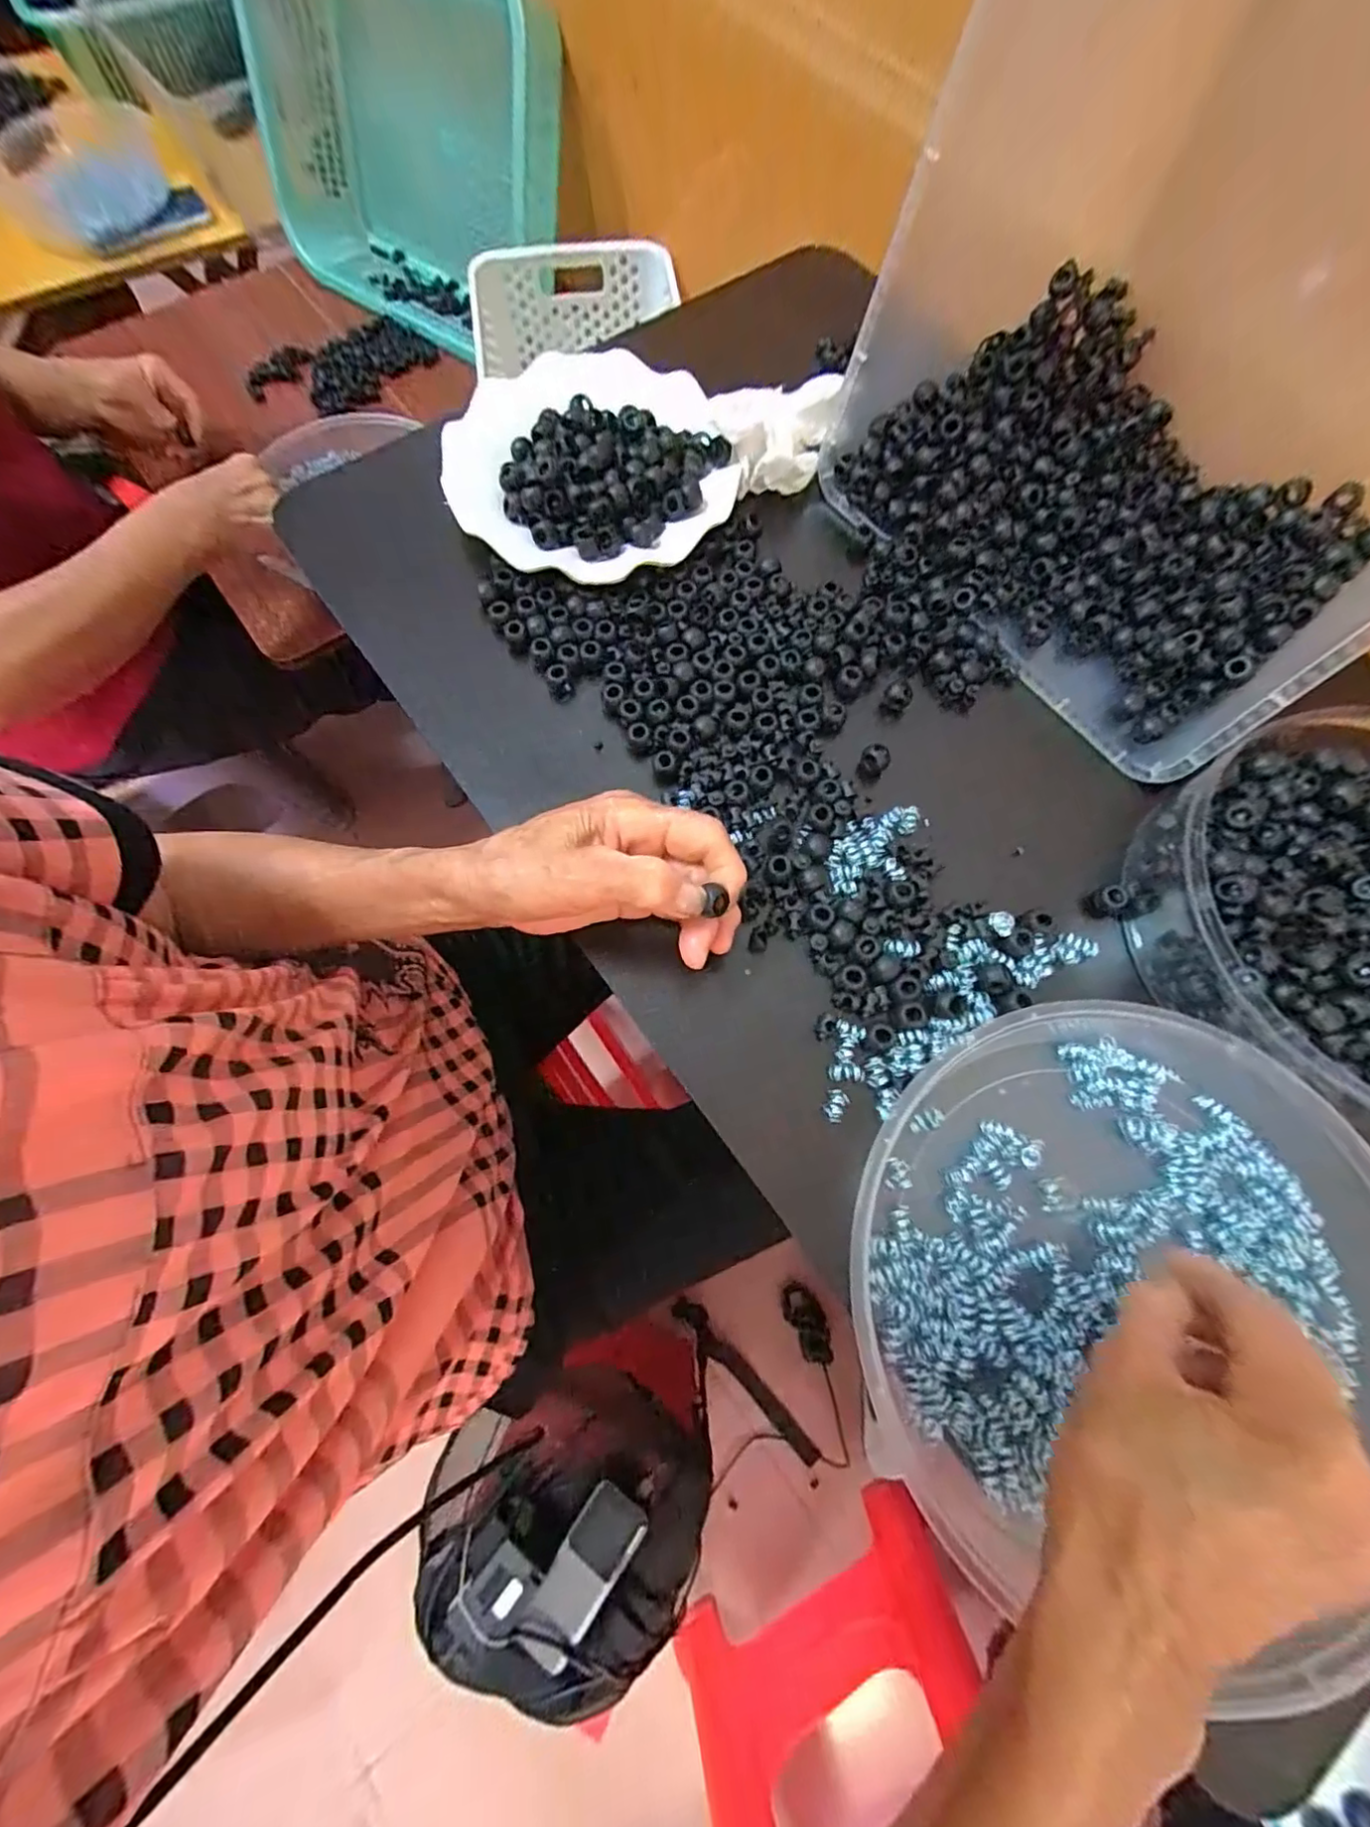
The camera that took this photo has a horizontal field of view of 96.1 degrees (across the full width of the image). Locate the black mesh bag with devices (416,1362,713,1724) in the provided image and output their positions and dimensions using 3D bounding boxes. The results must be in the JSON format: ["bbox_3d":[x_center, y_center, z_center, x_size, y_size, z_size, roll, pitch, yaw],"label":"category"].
[{"bbox_3d":[-0.100,0.556,0.561,0.236,0.110,0.226,11,72,4],"label":"black mesh bag with devices"}]

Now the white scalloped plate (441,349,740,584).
[{"bbox_3d":[-0.062,-0.279,0.379,0.161,0.021,0.160,0,71,0],"label":"white scalloped plate"}]

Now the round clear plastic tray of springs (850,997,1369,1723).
[{"bbox_3d":[0.185,0.154,0.258,0.225,0.045,0.221,0,71,0],"label":"round clear plastic tray of springs"}]

